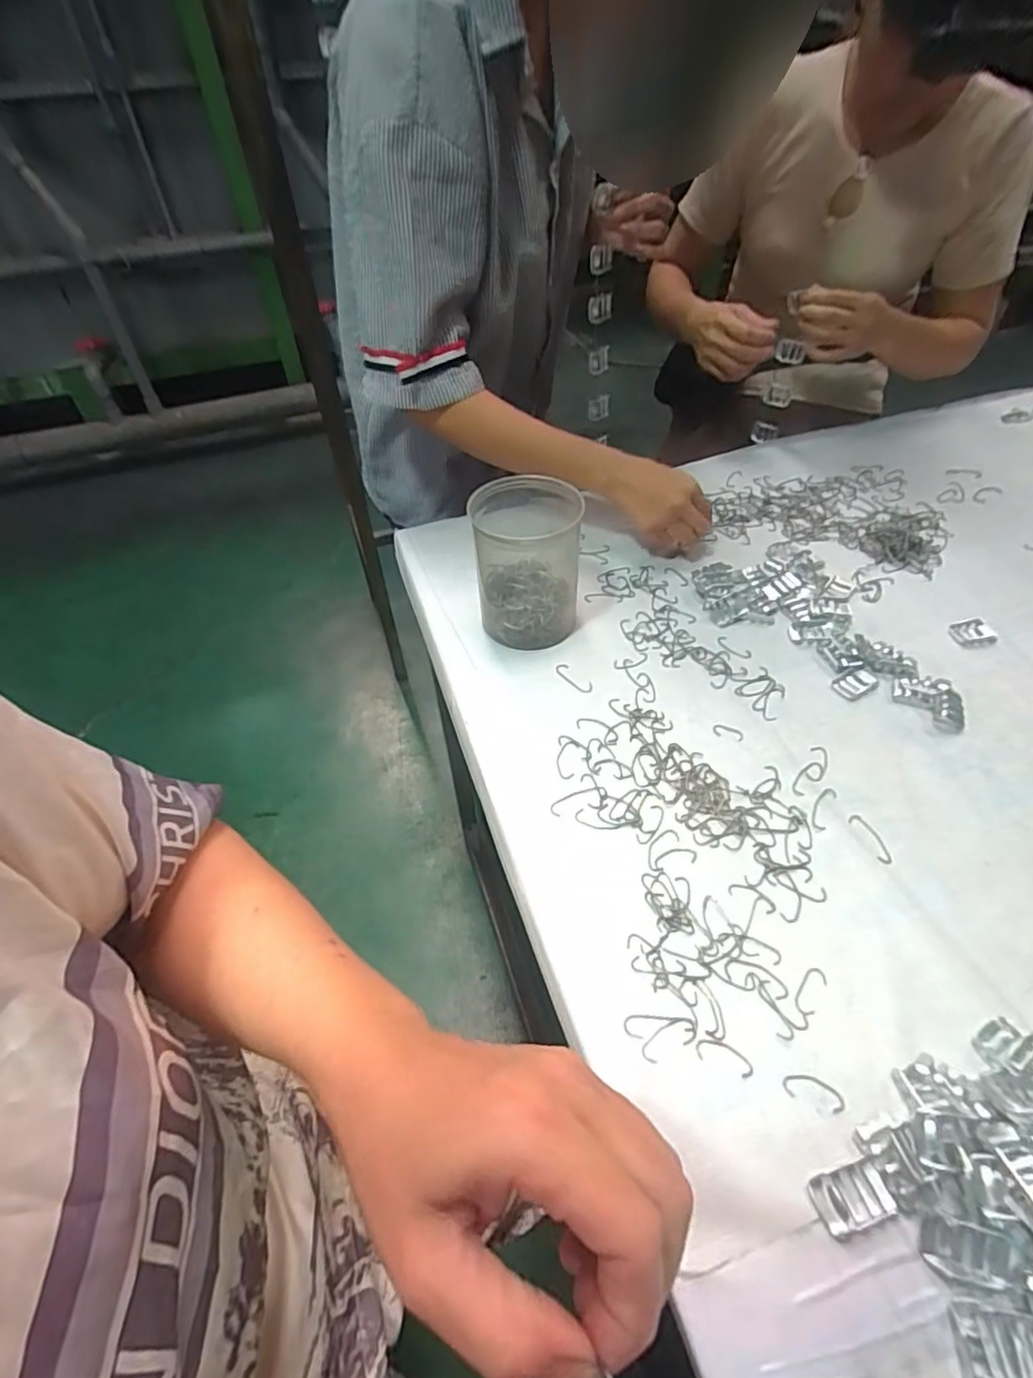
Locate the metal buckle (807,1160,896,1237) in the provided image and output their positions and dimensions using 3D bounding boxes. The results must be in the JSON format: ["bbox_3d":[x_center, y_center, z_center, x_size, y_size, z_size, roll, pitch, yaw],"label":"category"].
[{"bbox_3d":[0.172,0.260,0.308,0.038,0.006,0.024,-15,48,-9],"label":"metal buckle"}]

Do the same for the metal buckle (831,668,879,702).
[{"bbox_3d":[0.309,-0.005,0.549,0.039,0.006,0.025,-23,50,-16],"label":"metal buckle"}]

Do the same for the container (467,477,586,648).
[{"bbox_3d":[0.013,-0.118,0.584,0.105,0.134,0.096,-3,48,1],"label":"container"}]

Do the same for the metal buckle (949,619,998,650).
[{"bbox_3d":[0.444,-0.054,0.584,0.038,0.008,0.032,-8,48,-3],"label":"metal buckle"}]

